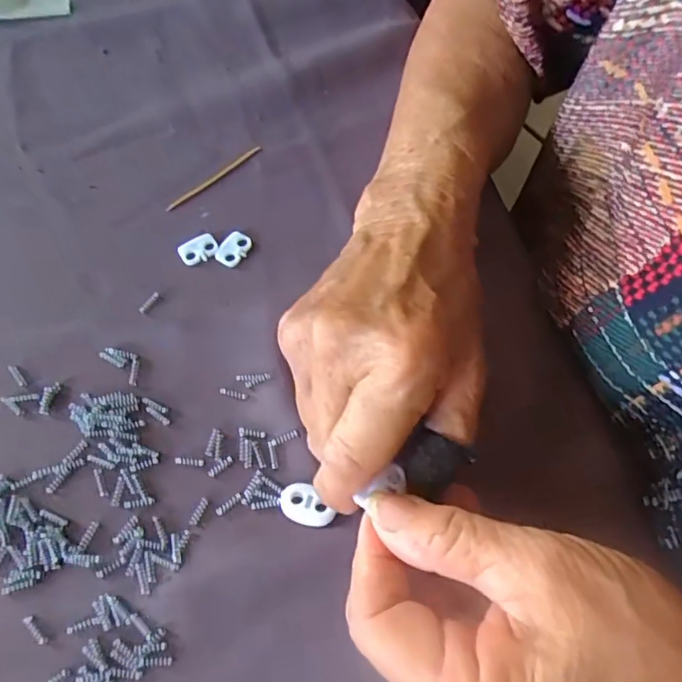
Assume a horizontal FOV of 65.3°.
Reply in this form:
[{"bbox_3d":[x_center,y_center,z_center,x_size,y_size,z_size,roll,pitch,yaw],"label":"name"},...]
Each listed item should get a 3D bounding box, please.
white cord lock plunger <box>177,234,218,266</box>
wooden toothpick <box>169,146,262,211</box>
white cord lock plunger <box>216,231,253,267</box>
[{"bbox_3d":[-0.070,-0.045,0.261,0.018,0.004,0.013,-27,71,-13],"label":"white cord lock plunger"},{"bbox_3d":[-0.066,-0.086,0.278,0.059,0.004,0.004,-38,74,-16],"label":"wooden toothpick"},{"bbox_3d":[-0.053,-0.046,0.263,0.014,0.004,0.018,24,68,8],"label":"white cord lock plunger"}]

